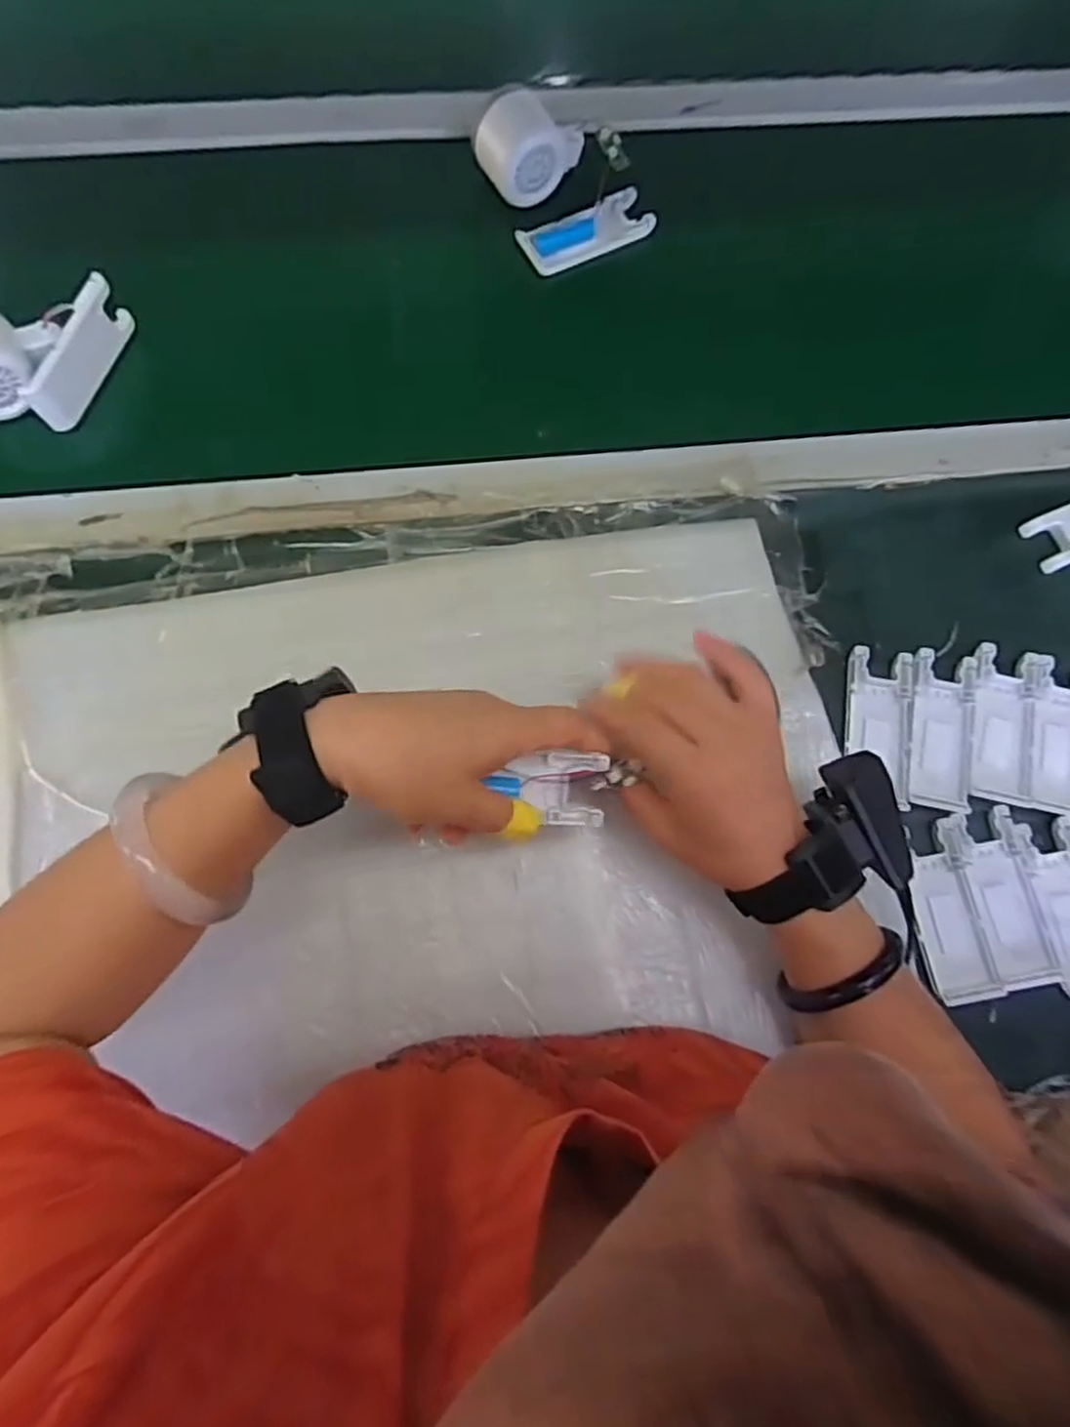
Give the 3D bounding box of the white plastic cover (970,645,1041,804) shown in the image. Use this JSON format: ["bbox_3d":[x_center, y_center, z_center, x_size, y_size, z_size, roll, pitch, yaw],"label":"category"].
[{"bbox_3d":[0.308,0.008,0.465,0.042,0.011,0.101,11,75,0],"label":"white plastic cover"}]

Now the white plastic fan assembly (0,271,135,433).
[{"bbox_3d":[-0.338,-0.241,0.480,0.114,0.044,0.080,-15,76,-7],"label":"white plastic fan assembly"}]

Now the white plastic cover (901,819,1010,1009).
[{"bbox_3d":[0.250,0.120,0.433,0.042,0.007,0.101,-9,76,-5],"label":"white plastic cover"}]

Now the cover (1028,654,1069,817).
[{"bbox_3d":[0.343,0.016,0.464,0.042,0.014,0.101,14,75,1],"label":"cover"}]

